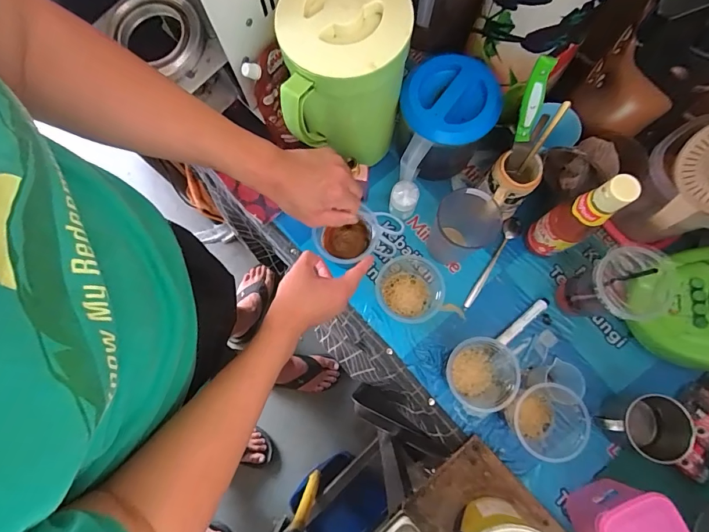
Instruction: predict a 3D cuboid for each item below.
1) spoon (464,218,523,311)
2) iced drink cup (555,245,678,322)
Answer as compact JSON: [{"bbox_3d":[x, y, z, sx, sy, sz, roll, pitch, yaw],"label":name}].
[{"bbox_3d":[0.223,-0.004,0.640,0.028,0.014,0.171,31,81,6],"label":"spoon"},{"bbox_3d":[0.336,0.033,0.545,0.077,0.163,0.085,-5,79,0],"label":"iced drink cup"}]

